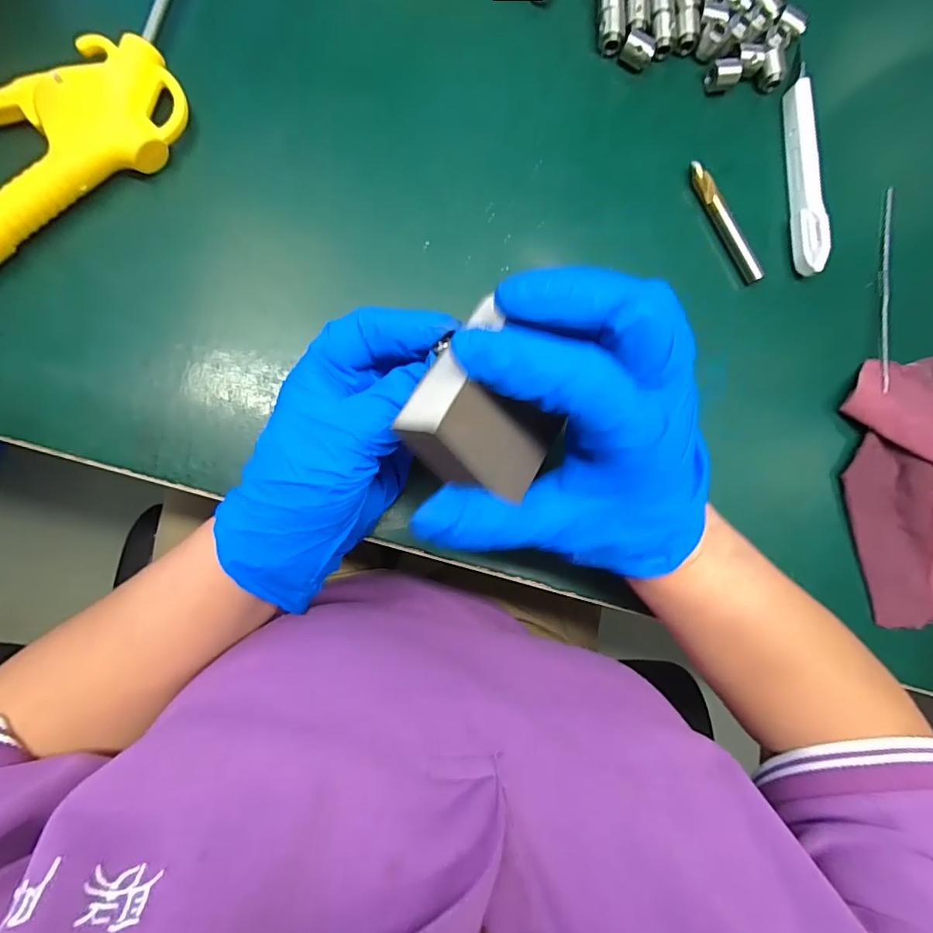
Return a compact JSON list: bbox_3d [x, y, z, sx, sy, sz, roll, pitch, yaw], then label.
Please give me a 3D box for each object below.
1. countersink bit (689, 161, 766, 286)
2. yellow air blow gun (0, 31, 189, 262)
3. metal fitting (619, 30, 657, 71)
[{"bbox_3d":[0.160,-0.150,0.306,0.009,0.012,0.080,-32,92,-9],"label":"countersink bit"},{"bbox_3d":[-0.209,-0.164,0.242,0.135,0.025,0.087,-38,93,-9],"label":"yellow air blow gun"},{"bbox_3d":[0.104,-0.251,0.301,0.018,0.016,0.016,29,83,-6],"label":"metal fitting"}]

